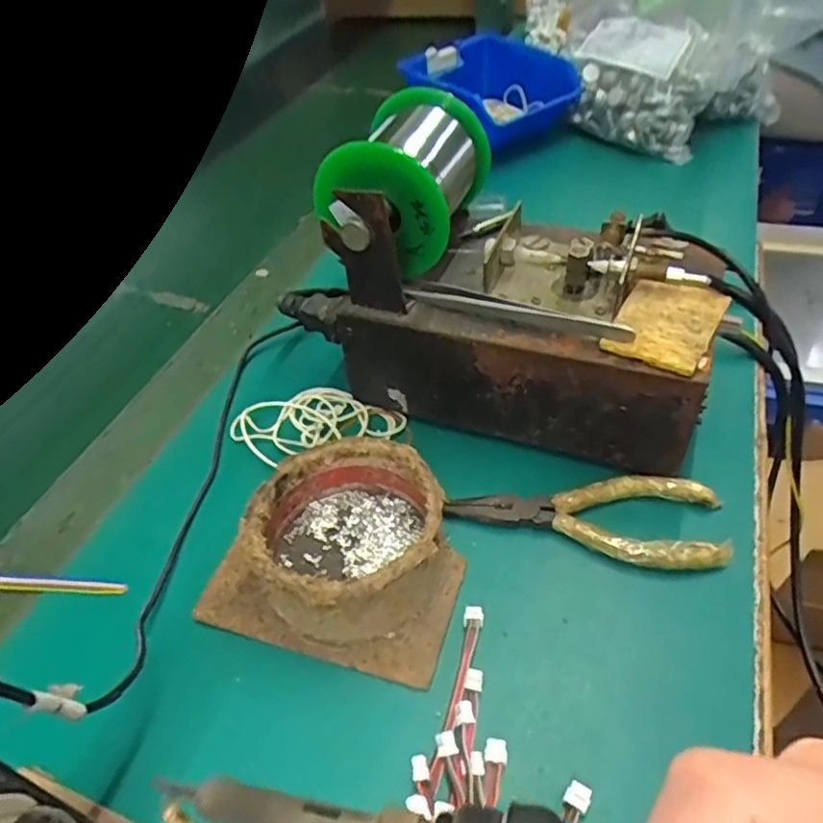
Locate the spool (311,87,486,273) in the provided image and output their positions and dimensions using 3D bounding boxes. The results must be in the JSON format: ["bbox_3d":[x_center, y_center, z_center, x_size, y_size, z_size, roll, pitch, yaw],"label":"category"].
[{"bbox_3d":[-0.001,-0.117,0.338,0.066,0.073,0.085,14,48,17],"label":"spool"}]

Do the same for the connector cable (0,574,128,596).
[{"bbox_3d":[-0.176,0.080,0.302,0.084,0.005,0.011,2,45,8],"label":"connector cable"}]

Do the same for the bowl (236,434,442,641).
[{"bbox_3d":[-0.028,0.055,0.287,0.081,0.041,0.083,-3,45,3],"label":"bowl"}]

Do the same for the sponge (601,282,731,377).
[{"bbox_3d":[0.116,-0.041,0.294,0.041,0.008,0.053,23,51,24],"label":"sponge"}]

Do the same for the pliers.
[{"bbox_3d":[0.083,0.046,0.309,0.122,0.011,0.048,8,46,14],"label":"pliers"}]

